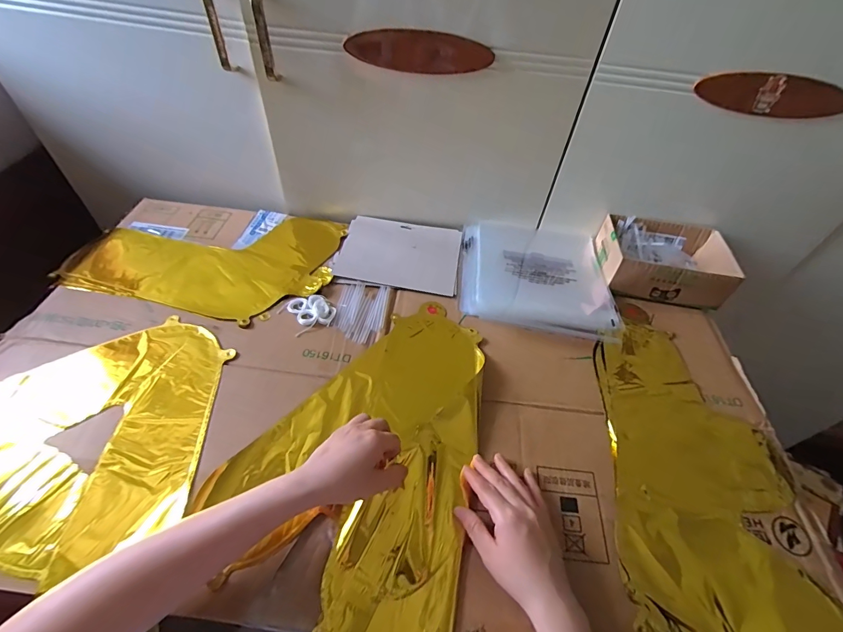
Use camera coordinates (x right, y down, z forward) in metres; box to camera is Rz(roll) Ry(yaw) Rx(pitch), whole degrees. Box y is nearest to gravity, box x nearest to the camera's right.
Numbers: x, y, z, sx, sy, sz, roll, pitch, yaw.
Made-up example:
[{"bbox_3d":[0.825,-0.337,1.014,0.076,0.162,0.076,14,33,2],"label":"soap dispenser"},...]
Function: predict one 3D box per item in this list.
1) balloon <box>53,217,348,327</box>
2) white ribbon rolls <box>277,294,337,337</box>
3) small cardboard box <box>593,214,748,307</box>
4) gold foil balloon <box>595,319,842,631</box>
[{"bbox_3d":[-0.336,-0.073,0.623,0.422,0.039,0.243,-5,43,-9],"label":"balloon"},{"bbox_3d":[-0.160,-0.007,0.564,0.064,0.011,0.064,-27,58,-24],"label":"white ribbon rolls"},{"bbox_3d":[0.397,-0.096,0.658,0.192,0.059,0.140,11,51,4],"label":"small cardboard box"},{"bbox_3d":[0.322,0.183,0.457,0.209,0.019,0.400,9,51,2],"label":"gold foil balloon"}]

